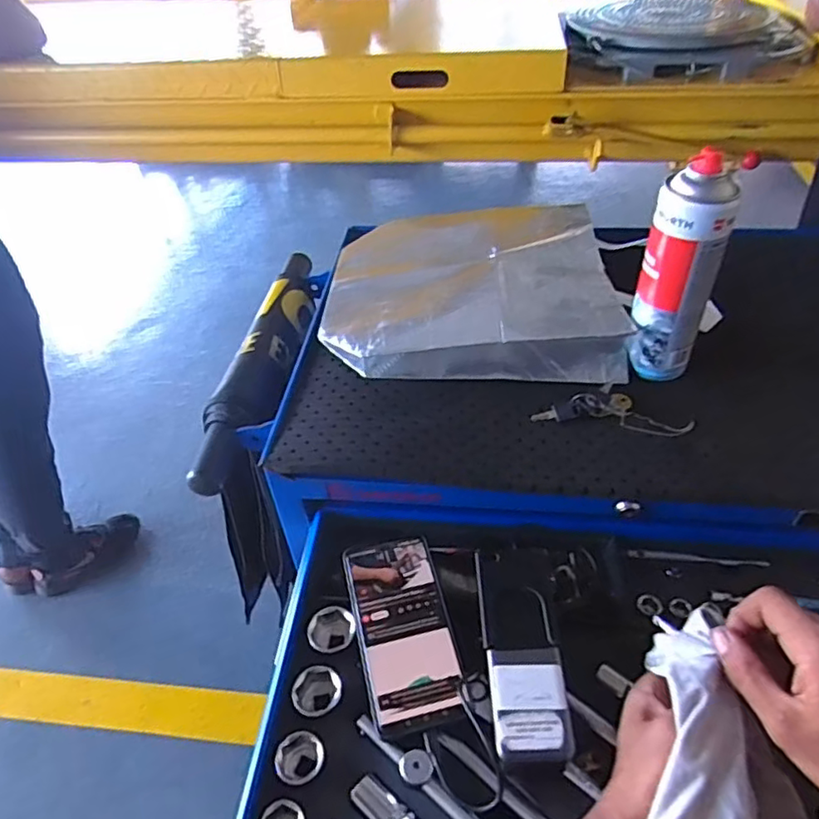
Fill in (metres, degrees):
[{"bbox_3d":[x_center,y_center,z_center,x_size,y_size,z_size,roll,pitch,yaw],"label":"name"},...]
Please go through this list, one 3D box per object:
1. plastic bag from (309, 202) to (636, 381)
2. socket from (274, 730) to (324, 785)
[{"bbox_3d":[0.067,-0.159,0.732,0.329,0.062,0.318,1,44,4],"label":"plastic bag"},{"bbox_3d":[-0.082,0.265,0.464,0.035,0.031,0.033,-2,44,2],"label":"socket"}]

